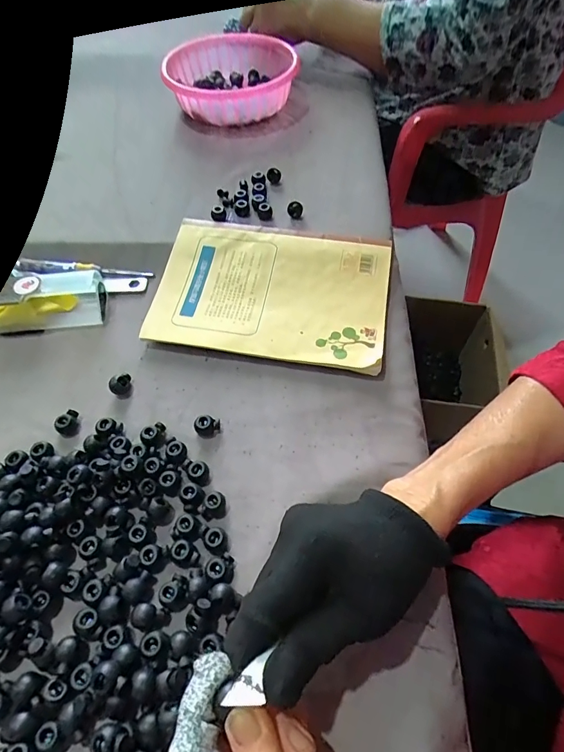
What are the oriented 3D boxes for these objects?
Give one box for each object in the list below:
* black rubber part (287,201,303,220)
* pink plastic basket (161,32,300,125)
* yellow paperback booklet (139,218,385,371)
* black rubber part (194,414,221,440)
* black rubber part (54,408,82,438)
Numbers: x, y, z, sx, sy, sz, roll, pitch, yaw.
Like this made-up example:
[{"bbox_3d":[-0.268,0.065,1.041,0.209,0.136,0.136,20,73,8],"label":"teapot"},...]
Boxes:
[{"bbox_3d":[0.013,-0.166,0.434,0.015,0.013,0.012,2,57,4],"label":"black rubber part"},{"bbox_3d":[-0.070,-0.374,0.550,0.145,0.048,0.148,-1,57,2],"label":"pink plastic basket"},{"bbox_3d":[-0.012,-0.079,0.392,0.206,0.011,0.140,8,64,8],"label":"yellow paperback booklet"},{"bbox_3d":[-0.057,0.038,0.332,0.019,0.010,0.016,9,58,8],"label":"black rubber part"},{"bbox_3d":[-0.166,0.037,0.337,0.015,0.012,0.019,38,66,23],"label":"black rubber part"}]

